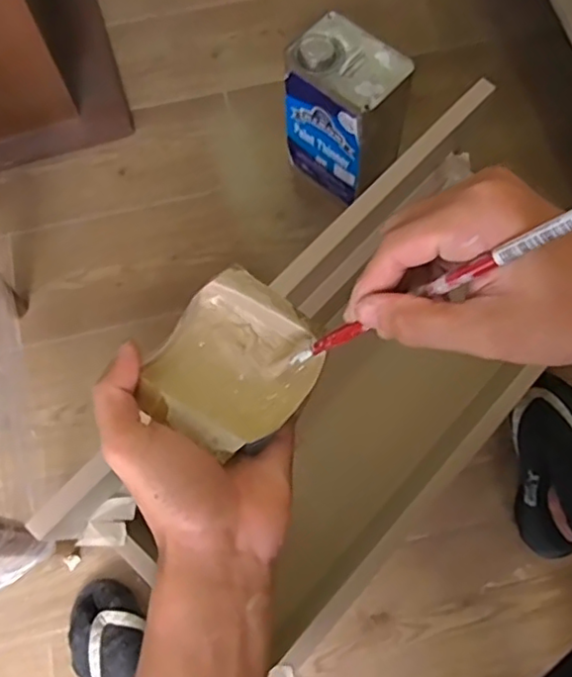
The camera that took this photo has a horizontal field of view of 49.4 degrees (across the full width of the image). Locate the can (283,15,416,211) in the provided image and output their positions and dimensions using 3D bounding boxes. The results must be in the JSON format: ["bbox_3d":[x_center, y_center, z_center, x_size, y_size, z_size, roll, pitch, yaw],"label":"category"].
[{"bbox_3d":[0.090,-0.322,0.931,0.167,0.240,0.109,37,75,12],"label":"can"}]

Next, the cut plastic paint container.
[{"bbox_3d":[-0.030,0.013,0.354,0.084,0.027,0.095,34,74,11],"label":"cut plastic paint container"}]

